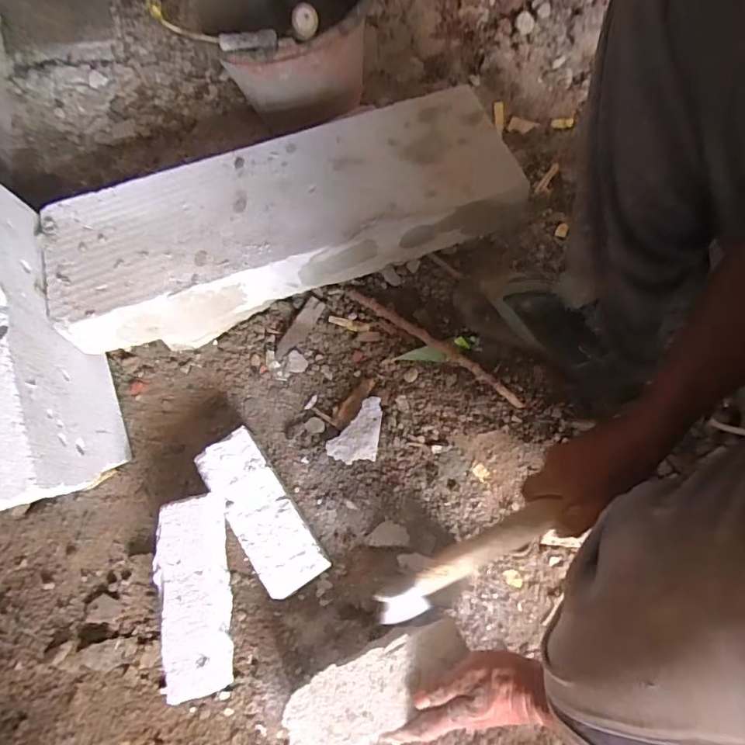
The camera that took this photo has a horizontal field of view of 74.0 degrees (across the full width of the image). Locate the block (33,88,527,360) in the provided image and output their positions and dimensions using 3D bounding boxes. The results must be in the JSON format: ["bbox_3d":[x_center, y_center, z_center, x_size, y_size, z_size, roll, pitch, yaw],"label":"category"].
[{"bbox_3d":[-0.111,-0.202,0.657,0.588,0.106,0.210,-18,67,-3],"label":"block"}]

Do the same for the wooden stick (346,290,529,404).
[{"bbox_3d":[0.085,-0.042,0.686,0.286,0.020,0.020,35,73,14],"label":"wooden stick"}]

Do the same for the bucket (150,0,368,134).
[{"bbox_3d":[-0.148,-0.514,0.783,0.270,0.239,0.270,-1,69,1],"label":"bucket"}]

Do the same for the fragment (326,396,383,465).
[{"bbox_3d":[-0.011,0.081,0.639,0.056,0.010,0.092,40,88,3],"label":"fragment"}]

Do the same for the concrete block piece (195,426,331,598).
[{"bbox_3d":[-0.133,0.168,0.597,0.074,0.049,0.193,-33,71,-11],"label":"concrete block piece"}]

